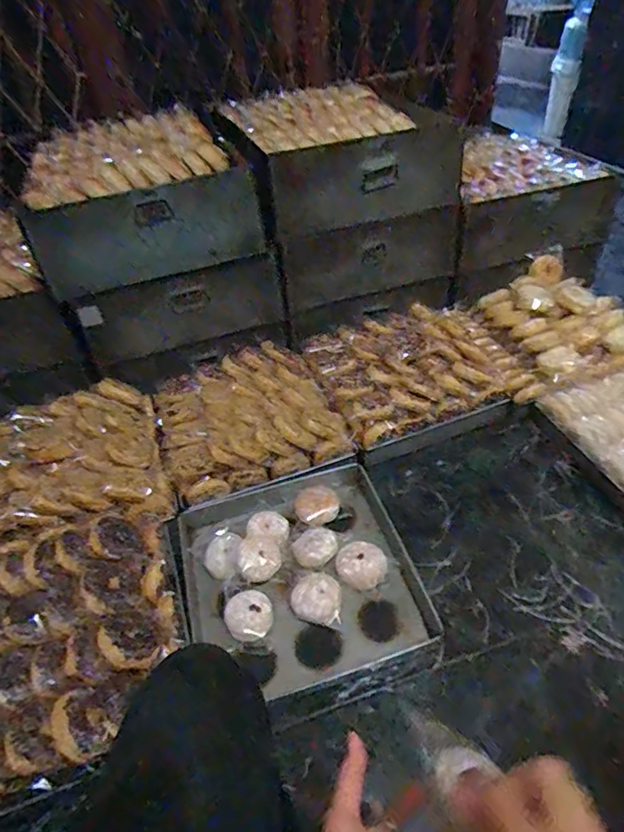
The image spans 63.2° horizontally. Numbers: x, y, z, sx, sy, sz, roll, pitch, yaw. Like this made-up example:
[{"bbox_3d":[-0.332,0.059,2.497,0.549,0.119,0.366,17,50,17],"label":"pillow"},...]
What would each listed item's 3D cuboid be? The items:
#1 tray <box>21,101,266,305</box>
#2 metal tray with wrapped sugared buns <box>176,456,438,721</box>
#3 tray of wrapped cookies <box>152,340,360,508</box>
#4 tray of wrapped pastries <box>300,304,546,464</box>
[{"bbox_3d":[-0.473,-0.592,1.336,0.492,0.201,0.672,-21,45,-15],"label":"tray"},{"bbox_3d":[-0.026,0.303,0.981,0.434,0.050,0.431,-16,44,-10],"label":"metal tray with wrapped sugared buns"},{"bbox_3d":[-0.162,-0.017,1.198,0.395,0.095,0.384,-18,44,-12],"label":"tray of wrapped cookies"},{"bbox_3d":[0.265,-0.129,1.298,0.493,0.170,0.408,-18,44,-12],"label":"tray of wrapped pastries"}]

